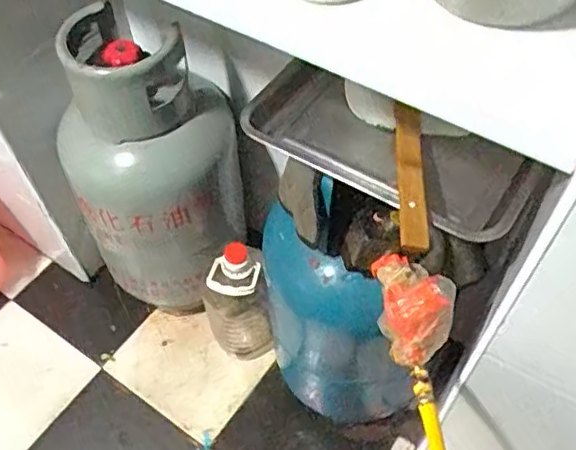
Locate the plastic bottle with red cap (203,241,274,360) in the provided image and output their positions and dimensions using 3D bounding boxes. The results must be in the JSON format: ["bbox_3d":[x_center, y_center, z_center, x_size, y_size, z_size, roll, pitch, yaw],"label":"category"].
[{"bbox_3d":[-0.106,0.166,1.297,0.122,0.315,0.149,-19,57,-11],"label":"plastic bottle with red cap"}]

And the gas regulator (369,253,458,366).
[{"bbox_3d":[0.148,0.088,0.726,0.077,0.067,0.141,-6,55,-3],"label":"gas regulator"}]

